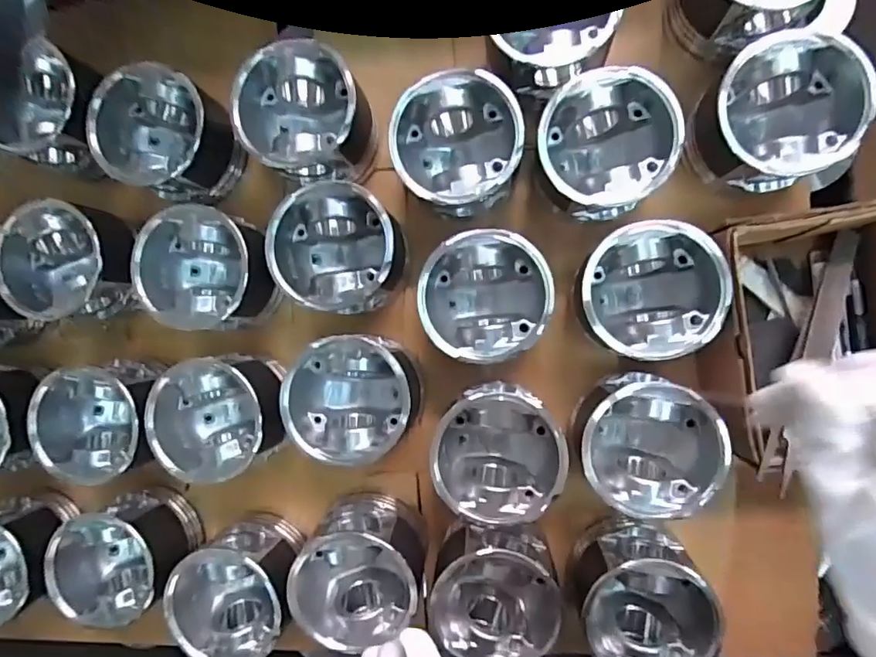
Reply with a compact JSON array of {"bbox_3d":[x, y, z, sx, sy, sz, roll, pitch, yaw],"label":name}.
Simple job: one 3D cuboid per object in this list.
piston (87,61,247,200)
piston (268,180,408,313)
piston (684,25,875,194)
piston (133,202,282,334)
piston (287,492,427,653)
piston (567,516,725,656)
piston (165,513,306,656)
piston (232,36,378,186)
[{"bbox_3d":[-0.257,-0.182,0.517,0.114,0.091,0.112,6,92,7],"label":"piston"},{"bbox_3d":[-0.086,-0.072,0.502,0.108,0.102,0.108,0,92,7],"label":"piston"},{"bbox_3d":[0.281,-0.176,0.449,0.112,0.093,0.109,0,92,7],"label":"piston"},{"bbox_3d":[-0.216,-0.054,0.510,0.108,0.096,0.105,0,92,7],"label":"piston"},{"bbox_3d":[-0.068,0.223,0.498,0.105,0.098,0.105,0,92,7],"label":"piston"},{"bbox_3d":[0.183,0.239,0.481,0.104,0.087,0.109,0,92,7],"label":"piston"},{"bbox_3d":[-0.187,0.245,0.525,0.108,0.109,0.108,32,95,6],"label":"piston"},{"bbox_3d":[-0.119,-0.193,0.496,0.115,0.091,0.106,-3,91,8],"label":"piston"}]

